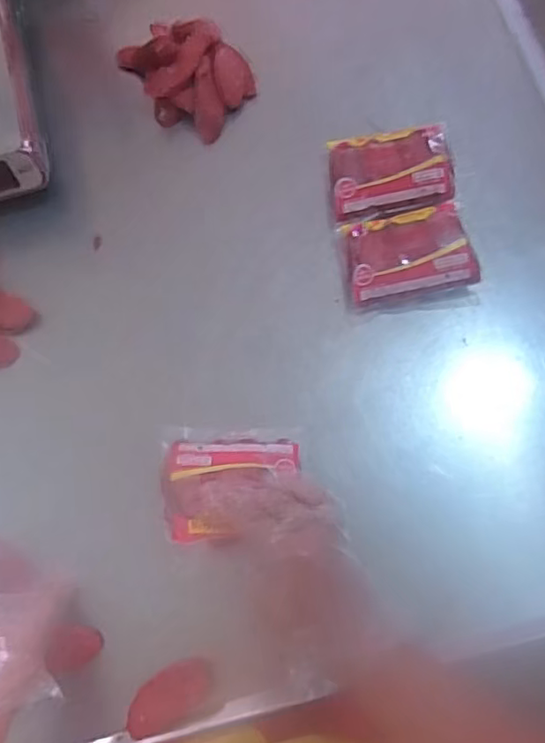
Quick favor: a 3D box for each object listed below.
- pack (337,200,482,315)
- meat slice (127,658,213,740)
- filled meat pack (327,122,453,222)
[{"bbox_3d":[0.143,-0.124,0.648,0.136,0.046,0.103,-8,73,2],"label":"pack"},{"bbox_3d":[-0.097,0.305,0.568,0.085,0.011,0.045,-34,74,-6],"label":"meat slice"},{"bbox_3d":[0.131,-0.223,0.675,0.133,0.034,0.098,-8,73,2],"label":"filled meat pack"}]

